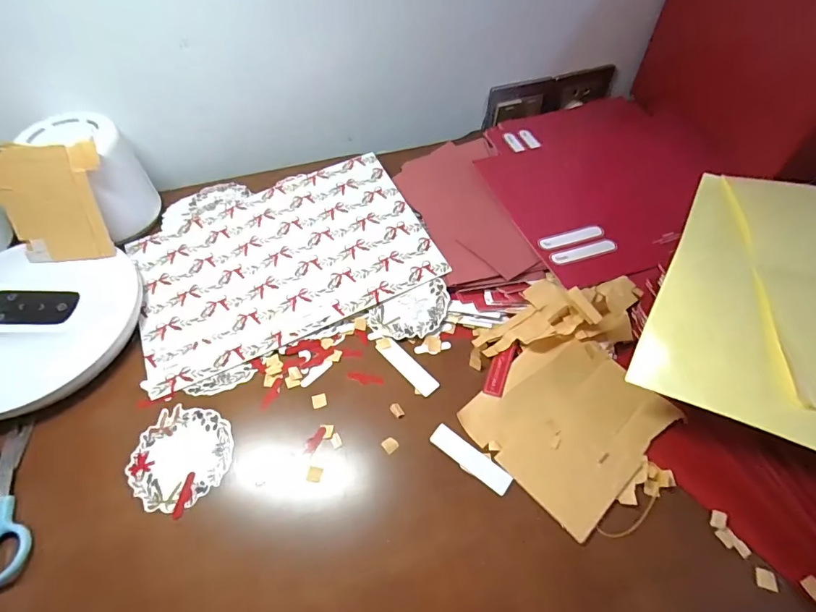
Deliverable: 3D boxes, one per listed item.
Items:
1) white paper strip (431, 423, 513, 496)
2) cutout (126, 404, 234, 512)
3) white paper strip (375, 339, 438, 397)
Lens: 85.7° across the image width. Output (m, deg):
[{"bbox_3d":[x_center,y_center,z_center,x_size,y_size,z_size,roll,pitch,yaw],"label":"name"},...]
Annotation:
[{"bbox_3d":[0.043,0.104,0.302,0.059,0.004,0.016,34,61,22],"label":"white paper strip"},{"bbox_3d":[-0.157,0.103,0.306,0.068,0.005,0.066,0,54,0],"label":"cutout"},{"bbox_3d":[0.001,0.047,0.345,0.016,0.004,0.057,-36,62,-23],"label":"white paper strip"}]

